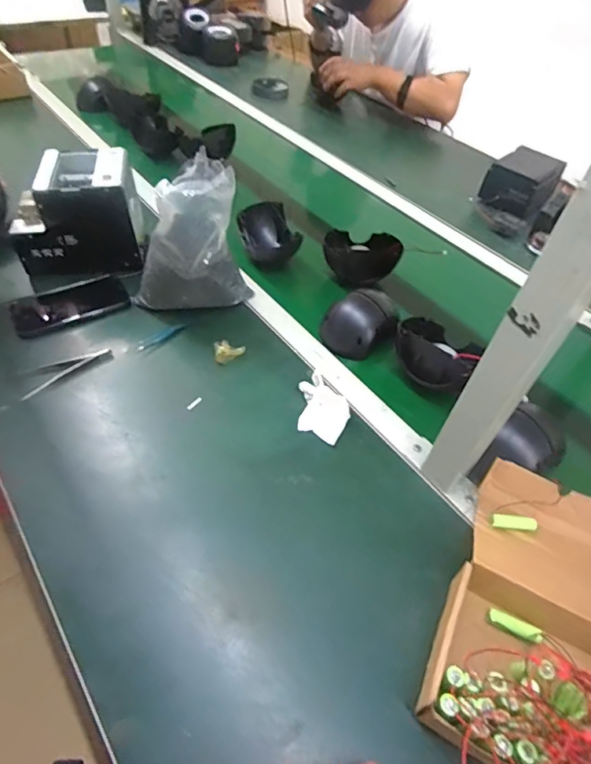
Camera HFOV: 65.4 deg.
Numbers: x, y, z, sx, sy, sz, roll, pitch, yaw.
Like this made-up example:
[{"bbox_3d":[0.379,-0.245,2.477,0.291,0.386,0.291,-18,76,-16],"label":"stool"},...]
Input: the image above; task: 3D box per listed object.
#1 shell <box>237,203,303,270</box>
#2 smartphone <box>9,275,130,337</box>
[{"bbox_3d":[-0.050,-0.259,0.816,0.089,0.057,0.126,-13,52,-17],"label":"shell"},{"bbox_3d":[-0.343,-0.121,0.701,0.162,0.013,0.086,-23,56,-24],"label":"smartphone"}]

